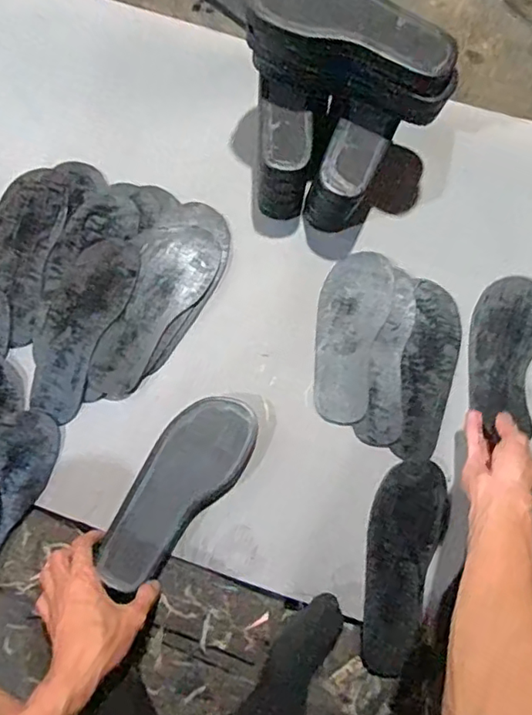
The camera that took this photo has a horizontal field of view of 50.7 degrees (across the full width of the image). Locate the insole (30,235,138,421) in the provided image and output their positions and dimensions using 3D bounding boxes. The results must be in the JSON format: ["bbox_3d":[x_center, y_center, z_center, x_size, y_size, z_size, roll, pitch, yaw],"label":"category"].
[{"bbox_3d":[-0.240,-0.045,0.725,0.091,0.005,0.242,21,76,2],"label":"insole"}]

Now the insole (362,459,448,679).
[{"bbox_3d":[0.157,0.246,0.671,0.084,0.022,0.244,17,76,1],"label":"insole"}]

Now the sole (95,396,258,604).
[{"bbox_3d":[-0.102,0.150,0.645,0.095,0.028,0.235,33,74,7],"label":"sole"}]

